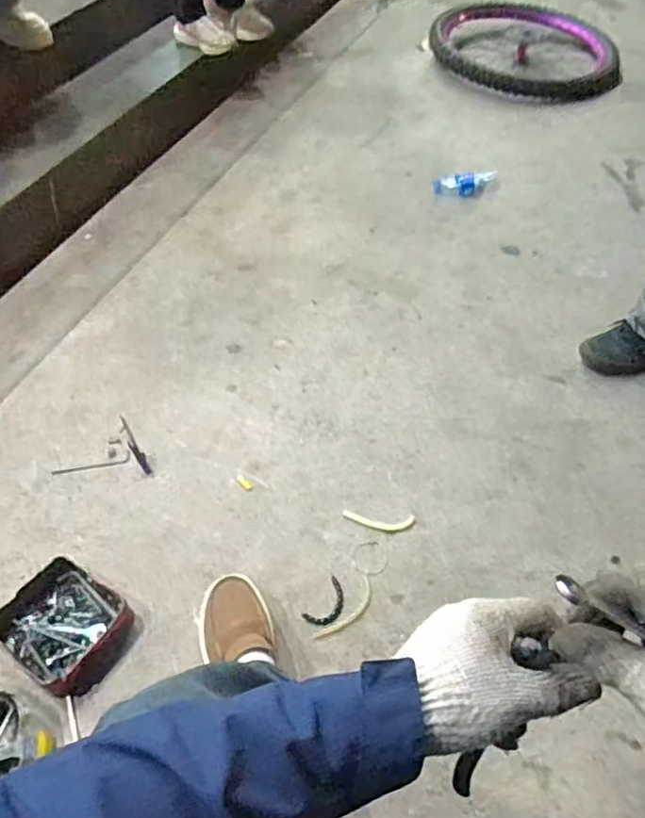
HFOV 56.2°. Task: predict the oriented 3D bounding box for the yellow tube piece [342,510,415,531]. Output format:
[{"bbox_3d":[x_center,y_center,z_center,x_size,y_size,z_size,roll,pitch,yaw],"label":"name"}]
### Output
[{"bbox_3d":[0.098,0.195,1.052,0.124,0.004,0.031,4,54,3],"label":"yellow tube piece"}]

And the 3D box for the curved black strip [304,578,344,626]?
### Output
[{"bbox_3d":[0.011,0.312,0.962,0.045,0.004,0.083,31,60,21],"label":"curved black strip"}]

